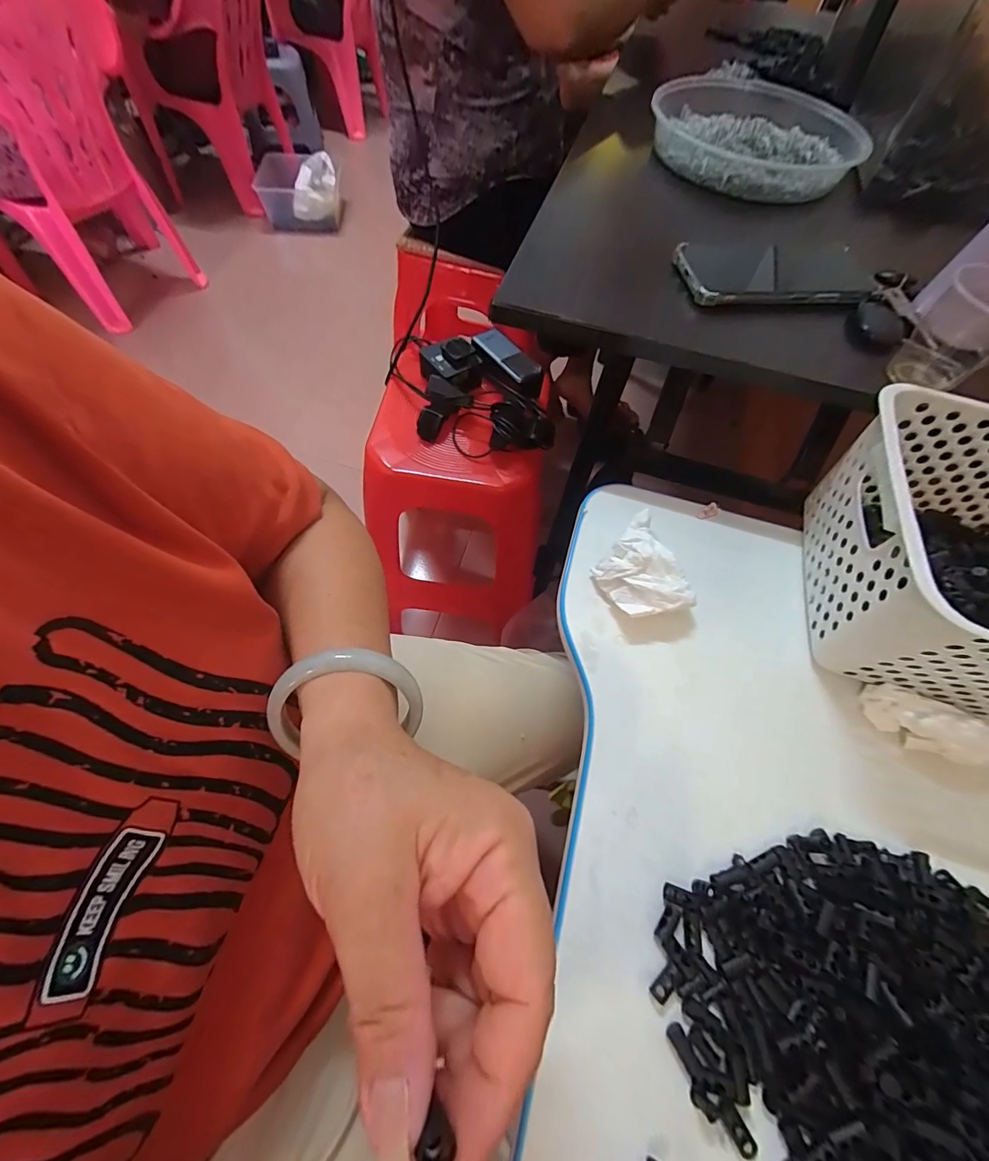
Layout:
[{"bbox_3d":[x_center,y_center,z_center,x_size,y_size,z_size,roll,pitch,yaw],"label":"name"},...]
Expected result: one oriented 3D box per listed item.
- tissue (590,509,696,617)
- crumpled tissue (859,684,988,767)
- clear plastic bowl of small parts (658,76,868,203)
[{"bbox_3d":[0.111,-0.012,0.349,0.062,0.033,0.086,-14,64,-11],"label":"tissue"},{"bbox_3d":[0.300,0.100,0.298,0.083,0.026,0.033,26,64,10],"label":"crumpled tissue"},{"bbox_3d":[0.291,-0.501,0.498,0.223,0.041,0.219,2,62,-3],"label":"clear plastic bowl of small parts"}]

